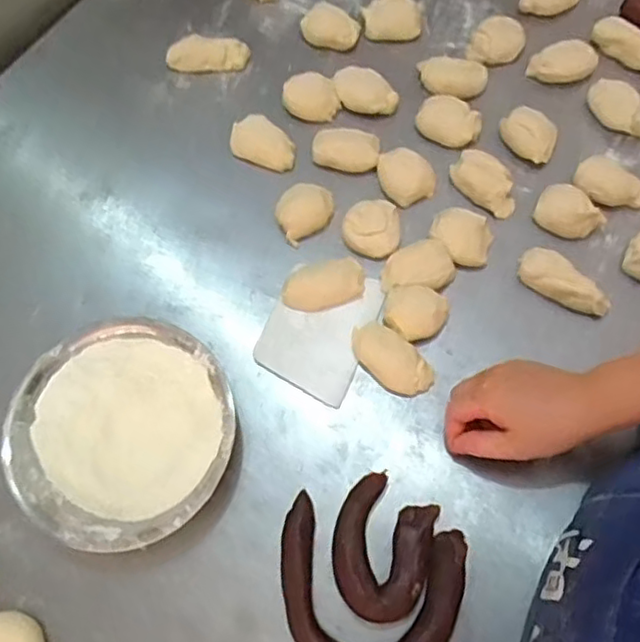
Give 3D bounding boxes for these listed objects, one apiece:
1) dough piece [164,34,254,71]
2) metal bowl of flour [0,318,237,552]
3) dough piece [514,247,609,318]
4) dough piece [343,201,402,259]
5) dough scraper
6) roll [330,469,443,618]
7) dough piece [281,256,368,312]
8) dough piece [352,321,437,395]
[{"bbox_3d":[-0.125,-0.300,0.735,0.088,0.024,0.037,7,68,4],"label":"dough piece"},{"bbox_3d":[-0.169,0.099,0.570,0.185,0.054,0.186,0,68,1],"label":"metal bowl of flour"},{"bbox_3d":[0.229,-0.034,0.615,0.088,0.031,0.030,36,73,14],"label":"dough piece"},{"bbox_3d":[0.055,-0.092,0.635,0.057,0.023,0.051,-34,71,-12],"label":"dough piece"},{"bbox_3d":[-0.001,0.006,0.622,0.094,0.007,0.125,22,70,9],"label":"dough scraper"},{"bbox_3d":[0.050,0.187,0.538,0.081,0.022,0.103,23,70,10],"label":"roll"},{"bbox_3d":[0.004,-0.033,0.622,0.078,0.034,0.038,-14,68,-5],"label":"dough piece"},{"bbox_3d":[0.066,0.035,0.598,0.082,0.024,0.043,39,73,15],"label":"dough piece"}]

